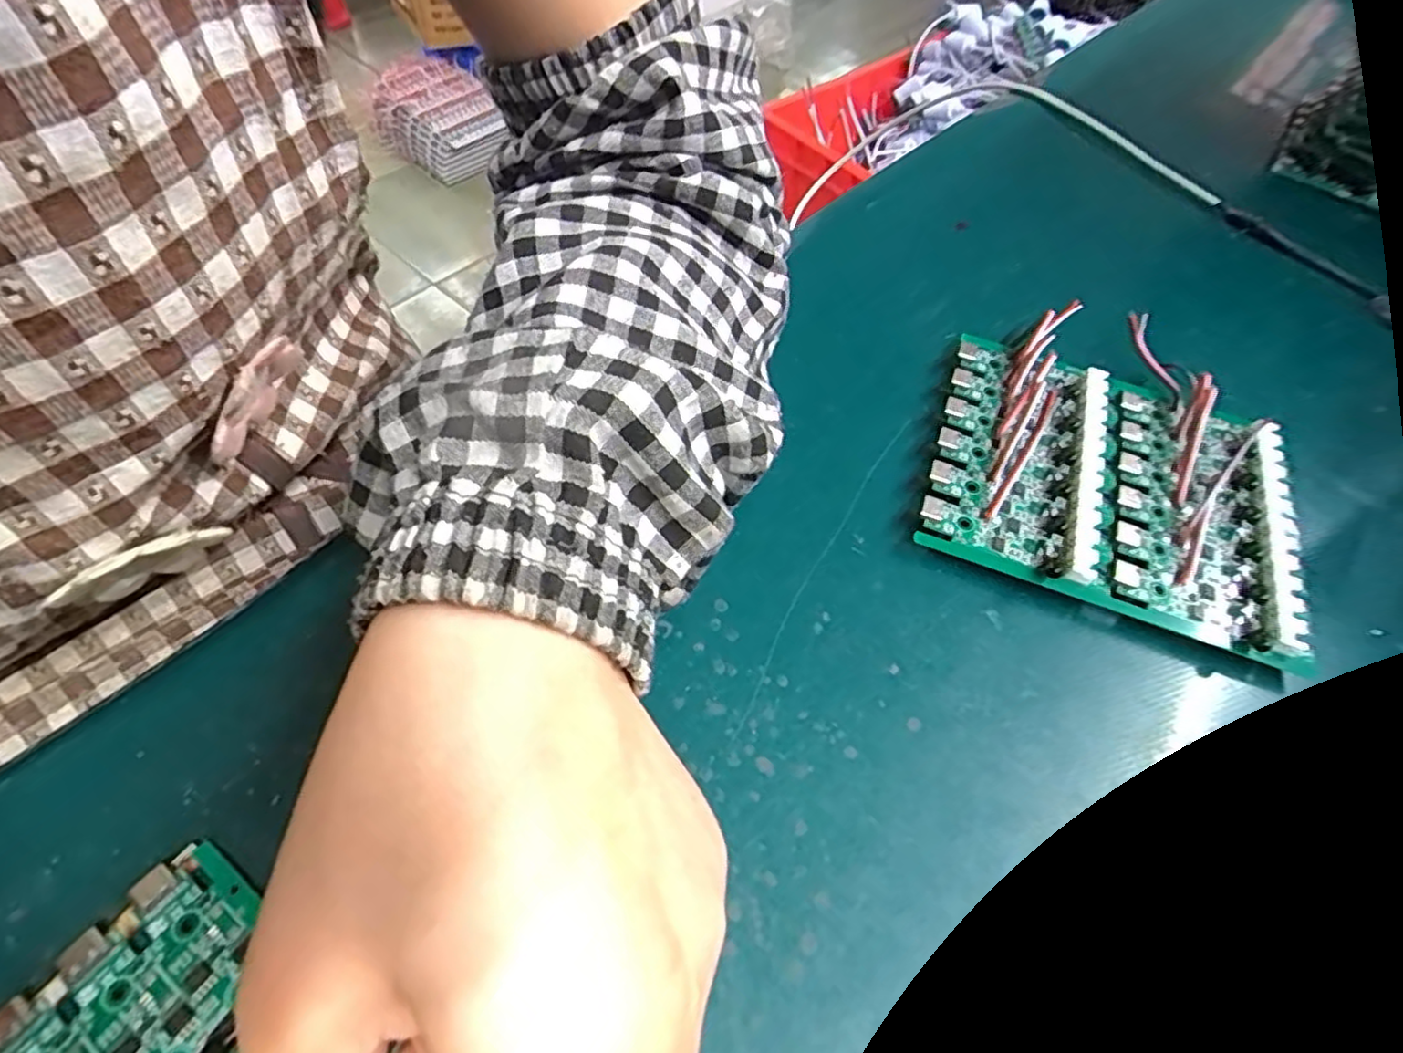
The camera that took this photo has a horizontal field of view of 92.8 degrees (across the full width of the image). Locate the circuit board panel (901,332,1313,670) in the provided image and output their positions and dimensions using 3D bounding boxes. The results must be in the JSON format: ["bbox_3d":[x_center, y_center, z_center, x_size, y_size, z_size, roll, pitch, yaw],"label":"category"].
[{"bbox_3d":[0.142,-0.015,0.234,0.116,0.021,0.097,19,57,9],"label":"circuit board panel"}]

